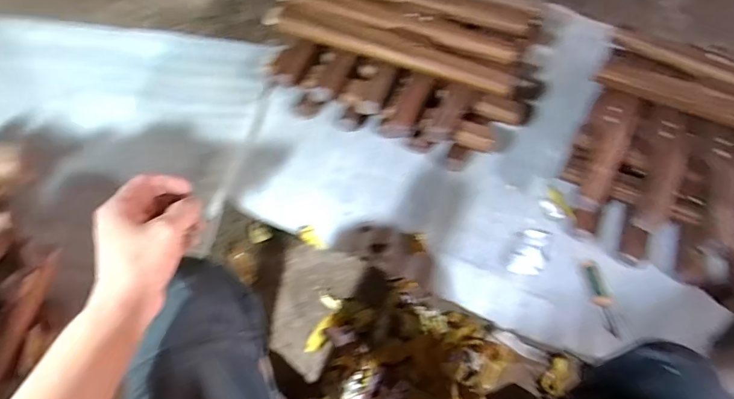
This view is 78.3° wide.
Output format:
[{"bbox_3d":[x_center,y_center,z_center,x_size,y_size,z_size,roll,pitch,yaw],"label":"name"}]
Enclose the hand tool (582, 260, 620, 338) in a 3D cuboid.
[{"bbox_3d":[0.412,0.172,0.790,0.023,0.024,0.130,-2,58,-2],"label":"hand tool"}]

